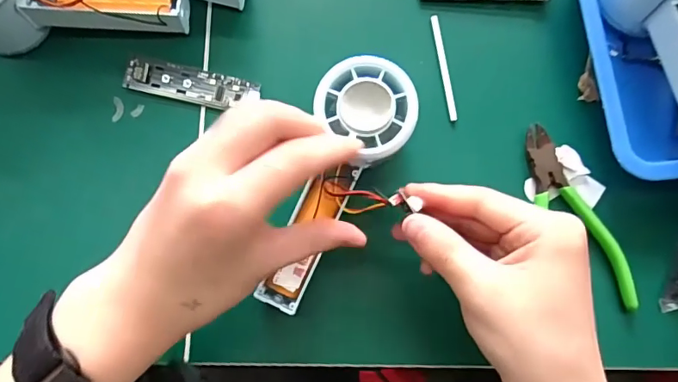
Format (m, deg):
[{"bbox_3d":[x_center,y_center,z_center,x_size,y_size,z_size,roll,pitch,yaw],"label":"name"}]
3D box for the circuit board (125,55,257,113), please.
[{"bbox_3d":[-0.100,-0.072,0.325,0.089,0.009,0.023,11,79,3],"label":"circuit board"}]

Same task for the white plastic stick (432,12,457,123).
[{"bbox_3d":[0.073,-0.086,0.331,0.005,0.004,0.077,-8,78,-1],"label":"white plastic stick"}]

